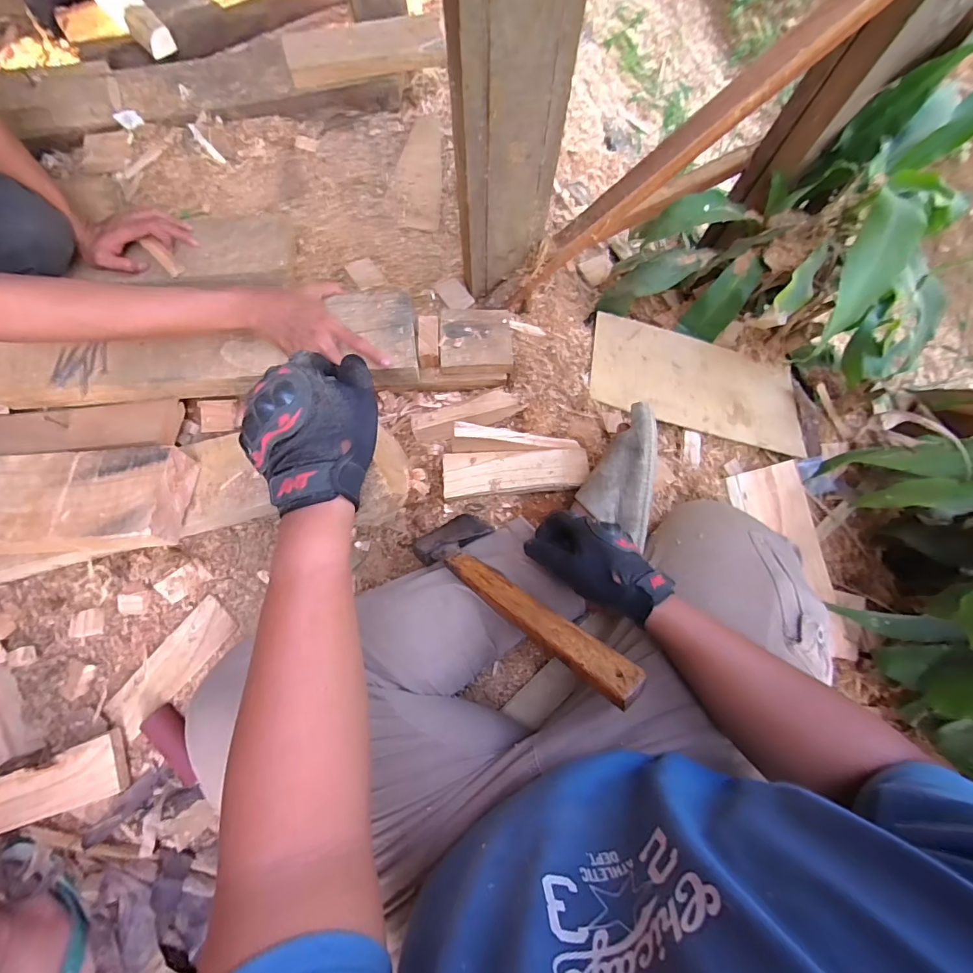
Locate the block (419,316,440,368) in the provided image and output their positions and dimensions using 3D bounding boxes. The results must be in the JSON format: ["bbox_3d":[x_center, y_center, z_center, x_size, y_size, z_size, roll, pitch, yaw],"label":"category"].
[{"bbox_3d":[-0.082,-0.209,0.626,0.027,0.024,0.069,-4,76,-2],"label":"block"}]

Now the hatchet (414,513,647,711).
[{"bbox_3d":[0.038,0.128,0.507,0.100,0.056,0.319,-47,48,-11],"label":"hatchet"}]

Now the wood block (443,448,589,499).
[{"bbox_3d":[0.044,-0.021,0.652,0.212,0.041,0.061,-5,76,-2],"label":"wood block"}]

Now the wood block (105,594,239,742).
[{"bbox_3d":[-0.430,0.245,0.597,0.061,0.018,0.195,40,79,8],"label":"wood block"}]

